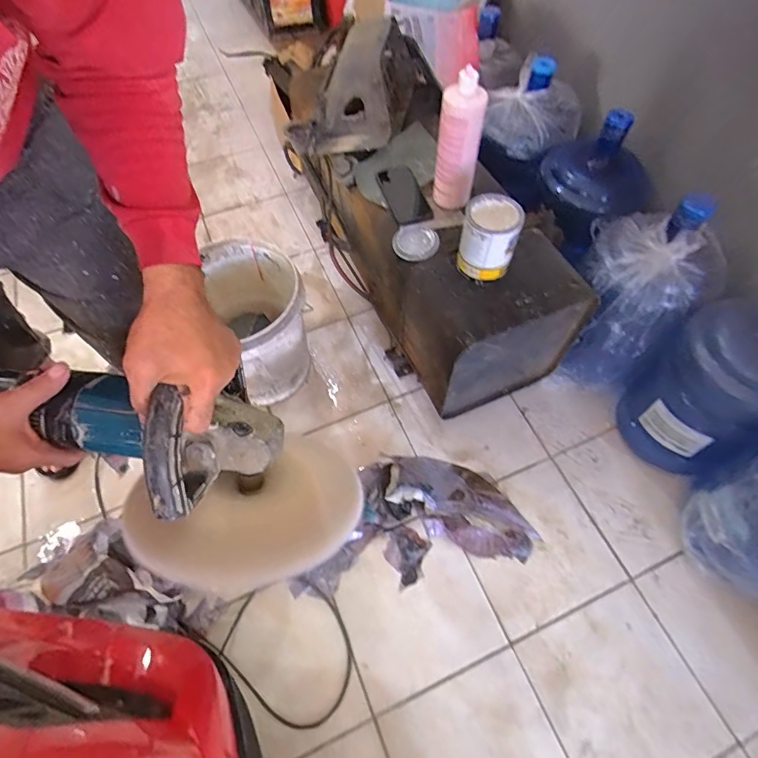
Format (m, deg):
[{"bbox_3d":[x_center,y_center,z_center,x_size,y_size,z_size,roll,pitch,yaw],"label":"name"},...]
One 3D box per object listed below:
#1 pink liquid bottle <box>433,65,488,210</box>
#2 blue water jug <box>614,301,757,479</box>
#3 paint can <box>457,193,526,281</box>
[{"bbox_3d":[0.154,-0.450,0.867,0.082,0.257,0.078,6,61,4],"label":"pink liquid bottle"},{"bbox_3d":[0.704,-0.003,0.924,0.281,0.442,0.247,-40,67,-20],"label":"blue water jug"},{"bbox_3d":[0.201,-0.250,0.819,0.099,0.145,0.094,0,60,1],"label":"paint can"}]

